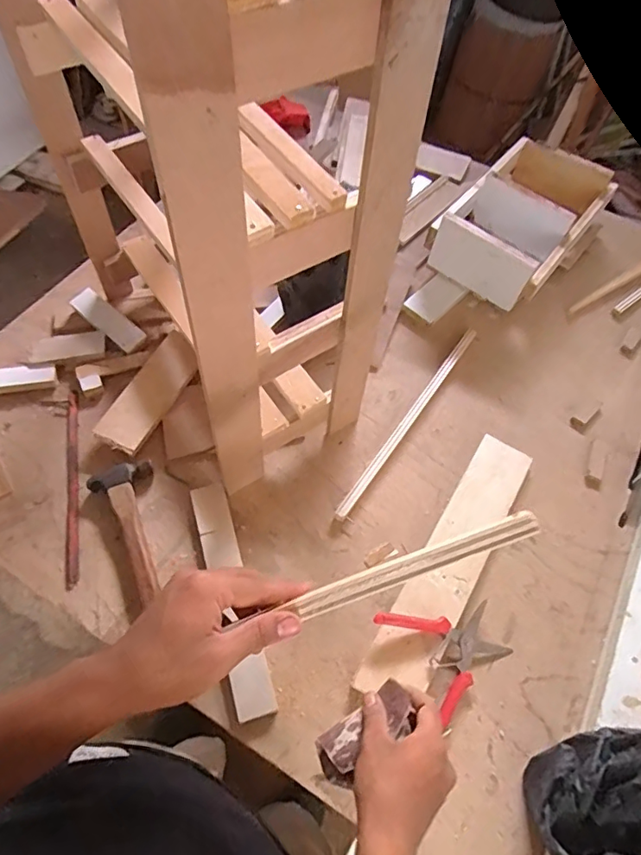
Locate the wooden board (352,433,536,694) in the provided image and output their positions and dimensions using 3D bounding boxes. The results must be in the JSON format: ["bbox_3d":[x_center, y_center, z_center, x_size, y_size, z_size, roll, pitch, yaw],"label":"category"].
[{"bbox_3d":[0.182,0.178,0.708,0.082,0.013,0.402,29,62,15],"label":"wooden board"}]

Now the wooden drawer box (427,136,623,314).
[{"bbox_3d":[0.376,-0.387,0.995,0.220,0.125,0.371,34,63,19],"label":"wooden drawer box"}]

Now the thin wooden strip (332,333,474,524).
[{"bbox_3d":[0.145,-0.022,0.830,0.020,0.015,0.418,31,62,17],"label":"thin wooden strip"}]

